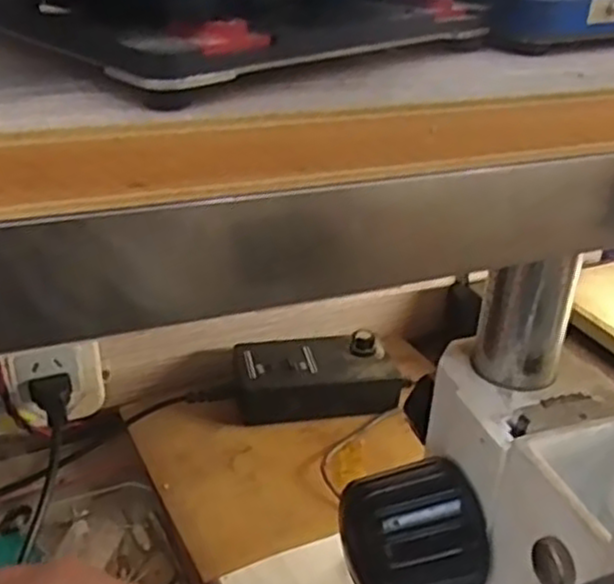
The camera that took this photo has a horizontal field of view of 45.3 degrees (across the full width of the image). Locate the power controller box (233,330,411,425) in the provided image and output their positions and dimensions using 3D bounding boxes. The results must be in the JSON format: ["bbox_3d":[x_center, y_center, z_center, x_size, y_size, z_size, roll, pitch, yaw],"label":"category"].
[{"bbox_3d":[0.007,0.059,0.514,0.115,0.032,0.068,0,30,-4],"label":"power controller box"}]

